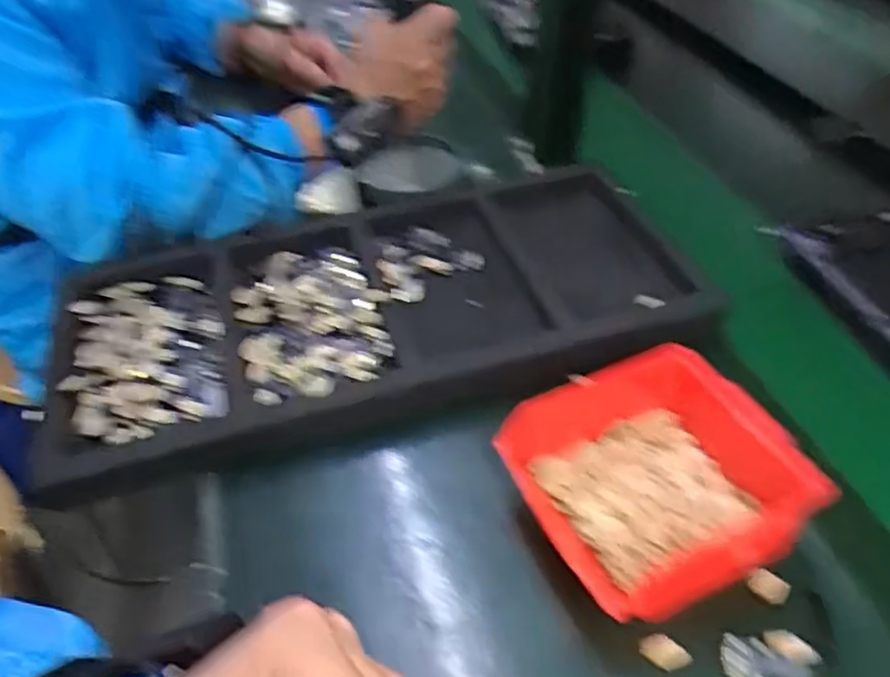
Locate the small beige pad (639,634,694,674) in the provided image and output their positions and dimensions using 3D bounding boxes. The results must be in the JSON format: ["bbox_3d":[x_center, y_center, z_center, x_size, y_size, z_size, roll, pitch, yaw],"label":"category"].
[{"bbox_3d":[0.115,0.166,0.360,0.025,0.008,0.014,26,49,25],"label":"small beige pad"}]

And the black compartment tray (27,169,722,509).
[{"bbox_3d":[-0.055,-0.028,0.546,0.497,0.063,0.244,-12,44,-12],"label":"black compartment tray"}]

